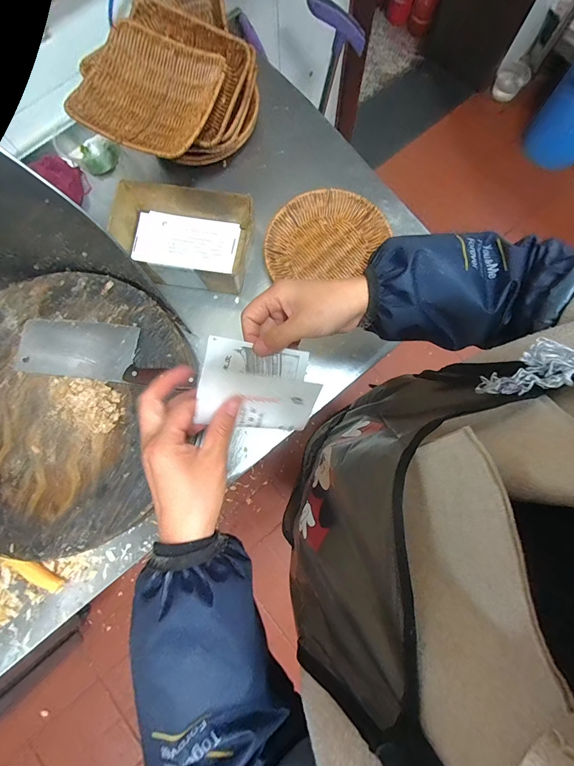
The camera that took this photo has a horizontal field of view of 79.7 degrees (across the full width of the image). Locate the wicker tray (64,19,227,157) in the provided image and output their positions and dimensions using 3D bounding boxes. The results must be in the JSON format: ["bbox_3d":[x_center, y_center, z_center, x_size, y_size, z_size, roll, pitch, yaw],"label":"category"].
[{"bbox_3d":[-0.206,-0.437,0.529,0.191,0.043,0.190,22,81,5],"label":"wicker tray"}]

